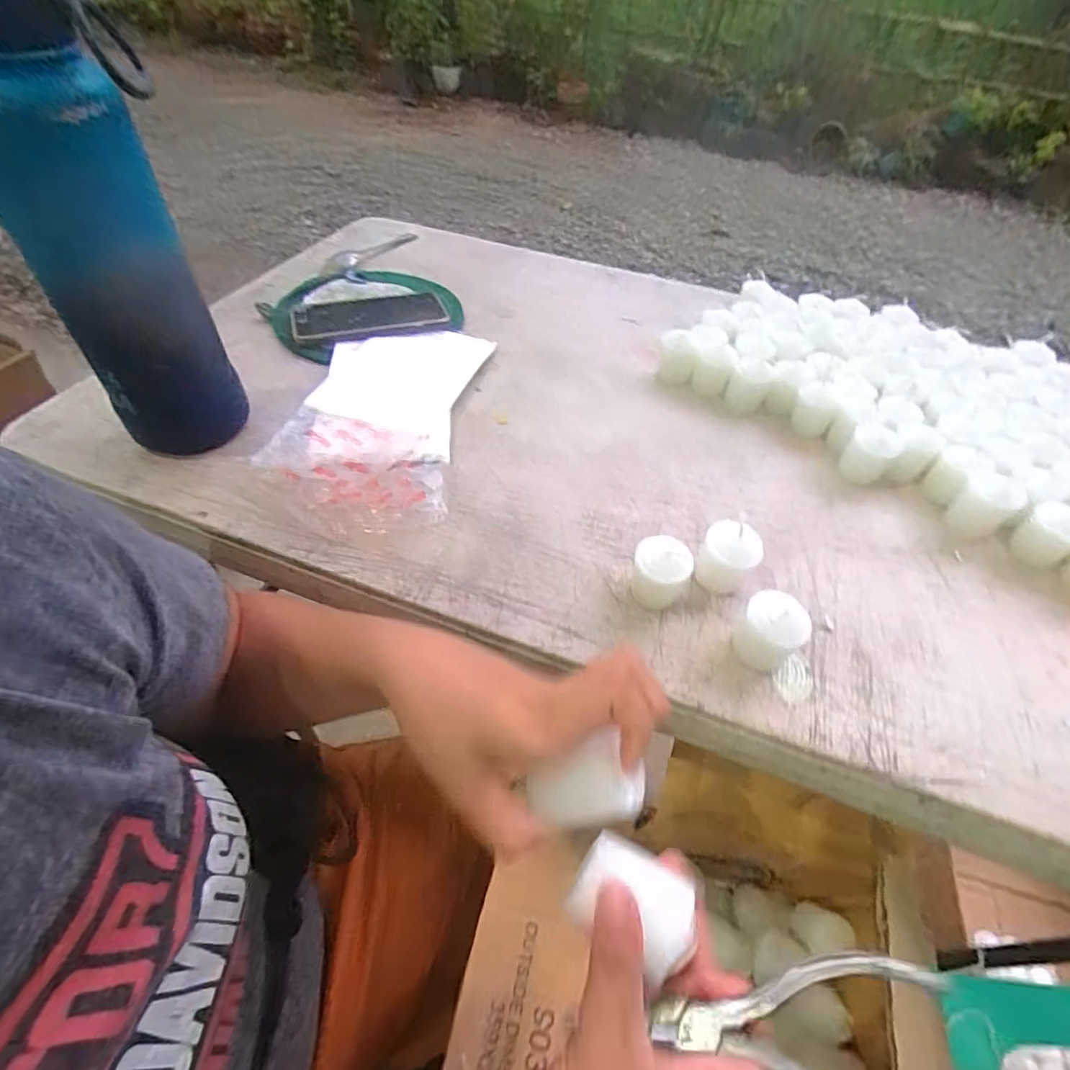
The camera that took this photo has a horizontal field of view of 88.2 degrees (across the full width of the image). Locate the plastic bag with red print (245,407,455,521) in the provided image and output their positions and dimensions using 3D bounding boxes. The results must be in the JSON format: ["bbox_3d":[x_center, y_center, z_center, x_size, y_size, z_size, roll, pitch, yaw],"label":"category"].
[{"bbox_3d":[-0.137,-0.054,0.441,0.154,0.027,0.093,12,51,6],"label":"plastic bag with red print"}]

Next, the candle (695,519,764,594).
[{"bbox_3d":[0.133,0.020,0.386,0.037,0.051,0.033,22,52,14],"label":"candle"}]

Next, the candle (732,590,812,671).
[{"bbox_3d":[0.147,0.063,0.350,0.036,0.054,0.030,37,57,24],"label":"candle"}]

